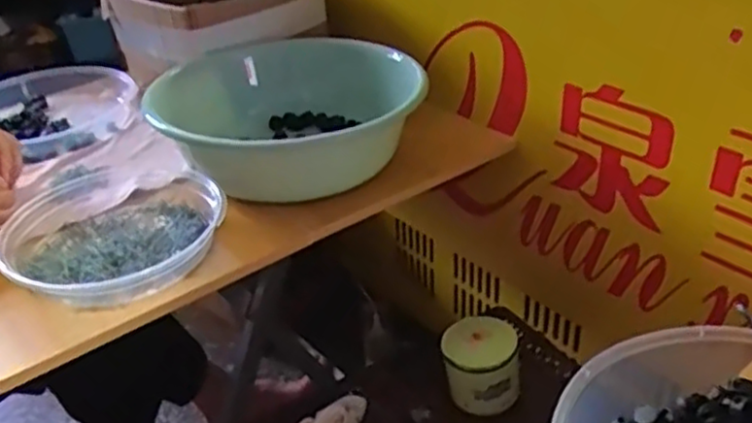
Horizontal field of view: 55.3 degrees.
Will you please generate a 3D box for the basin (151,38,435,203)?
[{"bbox_3d":[-0.121,-0.131,0.933,0.312,0.119,0.301,-3,33,2],"label":"basin"}]

